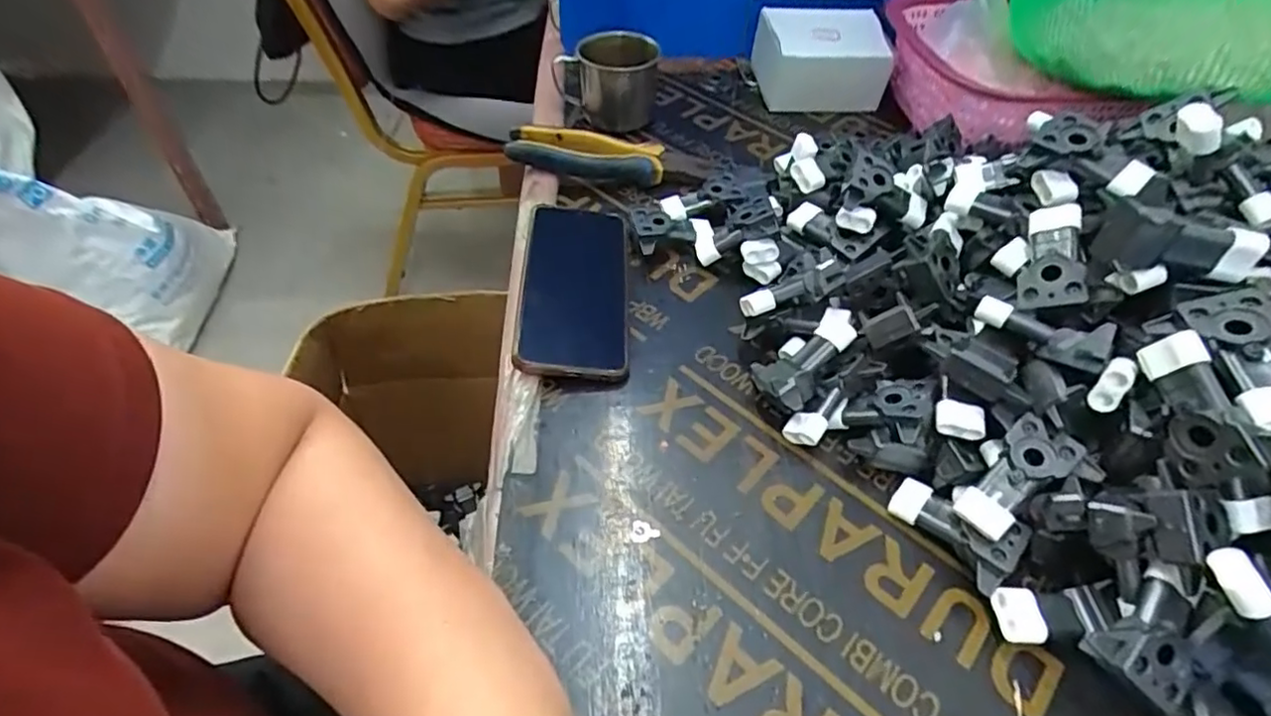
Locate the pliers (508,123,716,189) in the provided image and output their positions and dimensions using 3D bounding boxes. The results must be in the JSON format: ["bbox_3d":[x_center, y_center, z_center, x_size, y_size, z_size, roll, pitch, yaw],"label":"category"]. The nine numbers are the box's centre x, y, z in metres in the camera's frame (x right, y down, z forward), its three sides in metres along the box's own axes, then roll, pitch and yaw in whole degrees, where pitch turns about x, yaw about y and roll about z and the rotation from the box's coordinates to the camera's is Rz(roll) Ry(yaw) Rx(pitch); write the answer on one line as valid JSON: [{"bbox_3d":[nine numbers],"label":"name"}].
[{"bbox_3d":[-0.021,-0.176,0.555,0.179,0.028,0.043,1,50,-2],"label":"pliers"}]

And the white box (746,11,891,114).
[{"bbox_3d":[0.188,-0.306,0.653,0.128,0.069,0.082,1,50,-2],"label":"white box"}]

